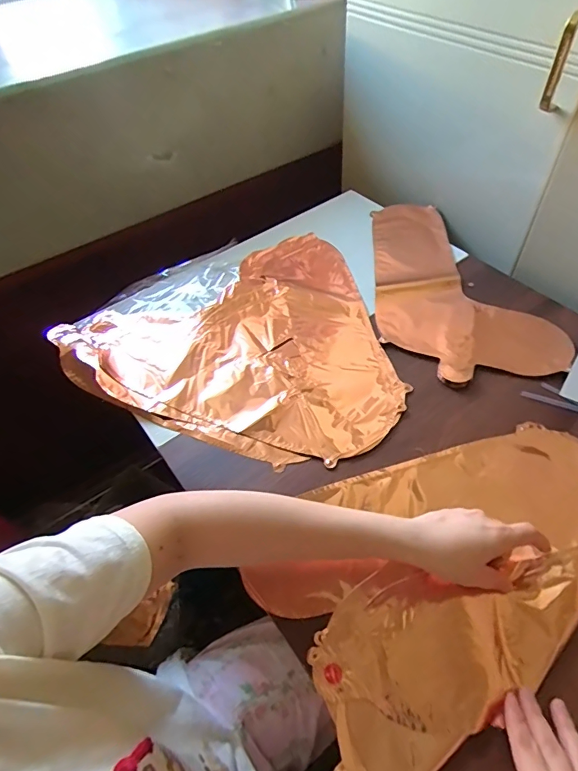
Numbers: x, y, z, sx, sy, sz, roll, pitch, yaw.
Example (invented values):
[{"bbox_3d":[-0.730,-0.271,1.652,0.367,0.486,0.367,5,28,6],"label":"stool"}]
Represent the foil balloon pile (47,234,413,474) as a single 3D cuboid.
[{"bbox_3d":[-0.044,-0.046,0.609,0.431,0.032,0.378,-30,55,-17],"label":"foil balloon pile"}]

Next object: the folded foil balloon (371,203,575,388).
[{"bbox_3d":[0.236,-0.168,0.693,0.227,0.012,0.406,-7,52,0],"label":"folded foil balloon"}]

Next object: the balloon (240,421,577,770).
[{"bbox_3d":[0.165,0.162,0.439,0.388,0.026,0.226,-27,54,-15],"label":"balloon"}]

